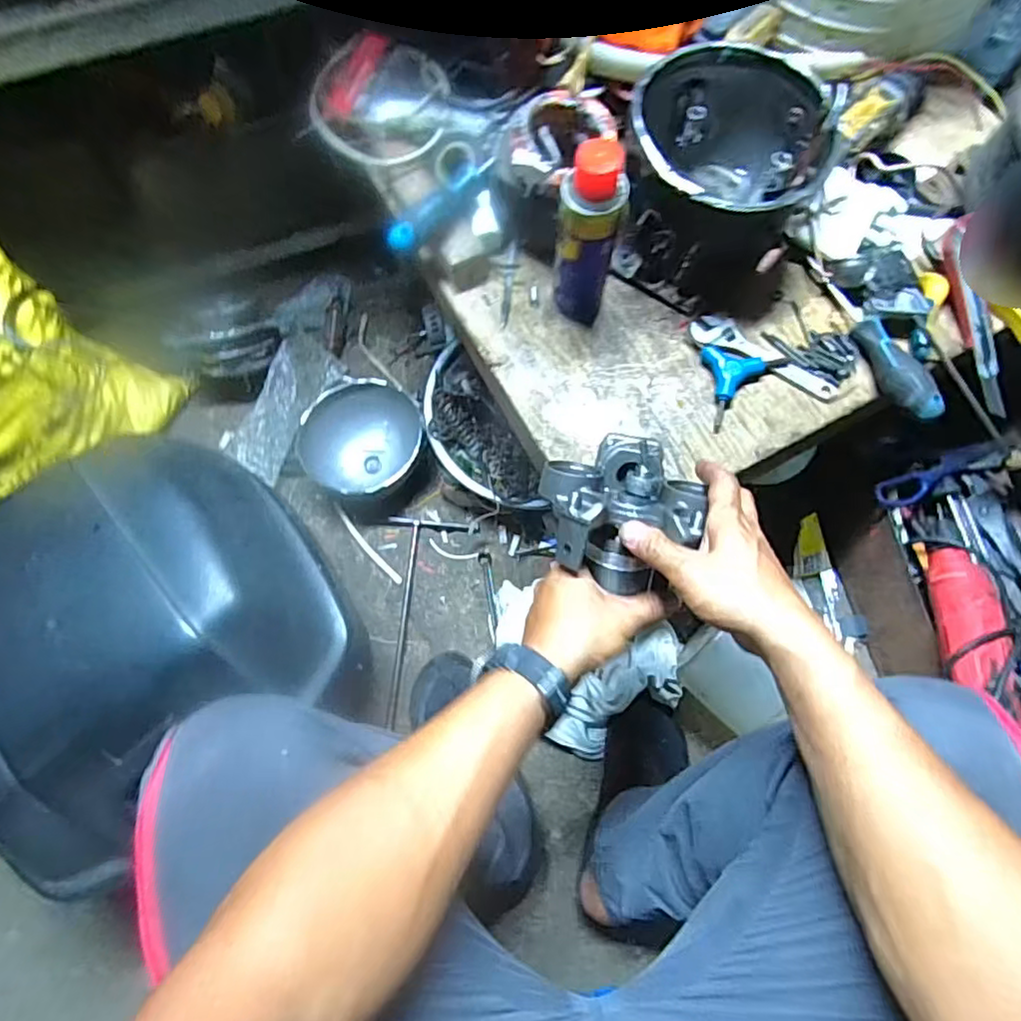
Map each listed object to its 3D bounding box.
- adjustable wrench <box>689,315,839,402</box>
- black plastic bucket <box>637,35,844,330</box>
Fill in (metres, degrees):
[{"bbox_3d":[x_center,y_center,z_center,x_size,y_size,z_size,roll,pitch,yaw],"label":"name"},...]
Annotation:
[{"bbox_3d":[0.244,-0.148,0.573,0.148,0.013,0.037,27,74,8],"label":"adjustable wrench"},{"bbox_3d":[0.194,-0.306,0.563,0.170,0.129,0.186,0,72,0],"label":"black plastic bucket"}]

